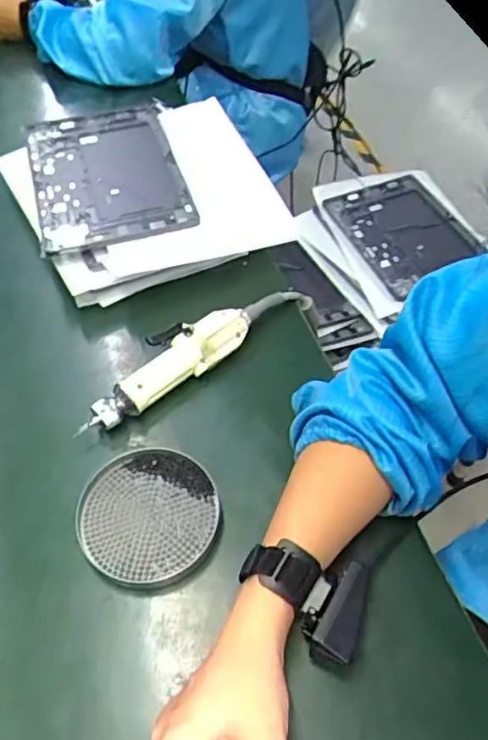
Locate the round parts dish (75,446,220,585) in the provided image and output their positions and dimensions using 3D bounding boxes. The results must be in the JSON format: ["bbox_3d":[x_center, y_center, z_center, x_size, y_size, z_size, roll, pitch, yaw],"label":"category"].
[{"bbox_3d":[-0.080,0.119,0.490,0.113,0.015,0.109,-2,54,3],"label":"round parts dish"}]

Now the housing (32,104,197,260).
[{"bbox_3d":[-0.161,-0.237,0.704,0.172,0.020,0.252,-14,55,-6],"label":"housing"}]

